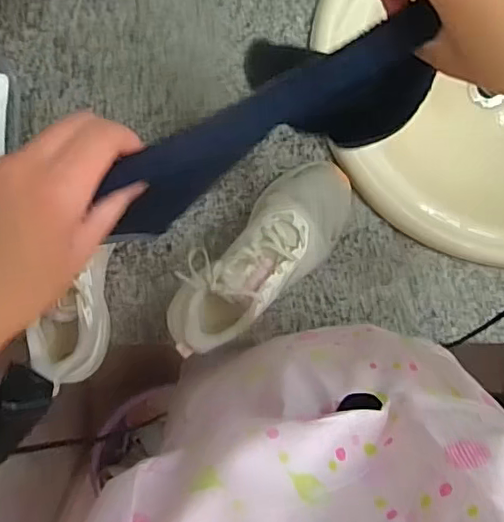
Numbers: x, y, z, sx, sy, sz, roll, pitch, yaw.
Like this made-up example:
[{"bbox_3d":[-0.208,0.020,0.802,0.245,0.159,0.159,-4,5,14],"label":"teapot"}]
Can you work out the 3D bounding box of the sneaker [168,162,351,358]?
[{"bbox_3d":[0.005,-0.007,0.605,0.098,0.083,0.246,46,81,-8],"label":"sneaker"}]

